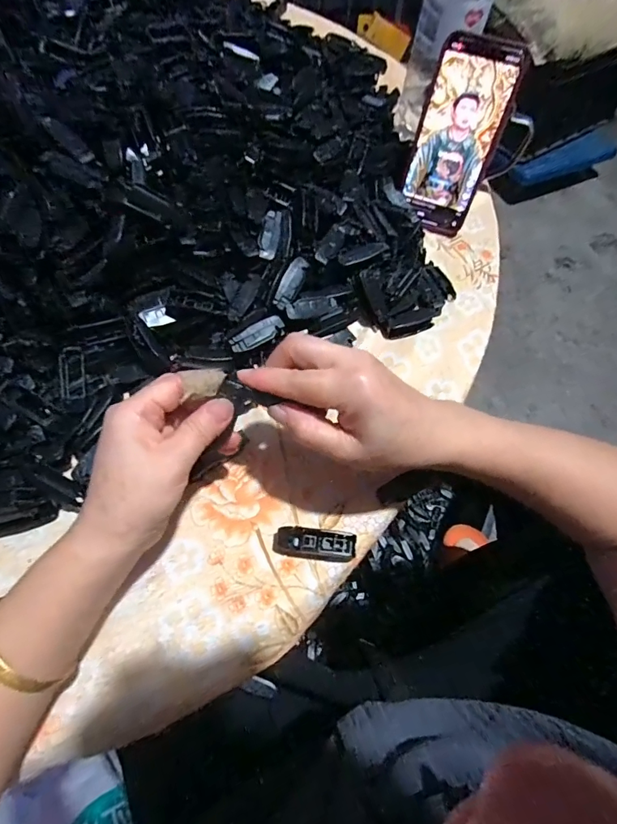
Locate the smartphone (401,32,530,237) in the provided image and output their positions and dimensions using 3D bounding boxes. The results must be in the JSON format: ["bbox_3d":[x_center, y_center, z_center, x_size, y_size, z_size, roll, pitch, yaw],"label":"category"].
[{"bbox_3d":[0.145,-0.266,0.424,0.081,0.161,0.008,19,42,11],"label":"smartphone"}]

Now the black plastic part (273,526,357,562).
[{"bbox_3d":[0.004,0.095,0.308,0.059,0.014,0.019,7,64,1],"label":"black plastic part"}]

